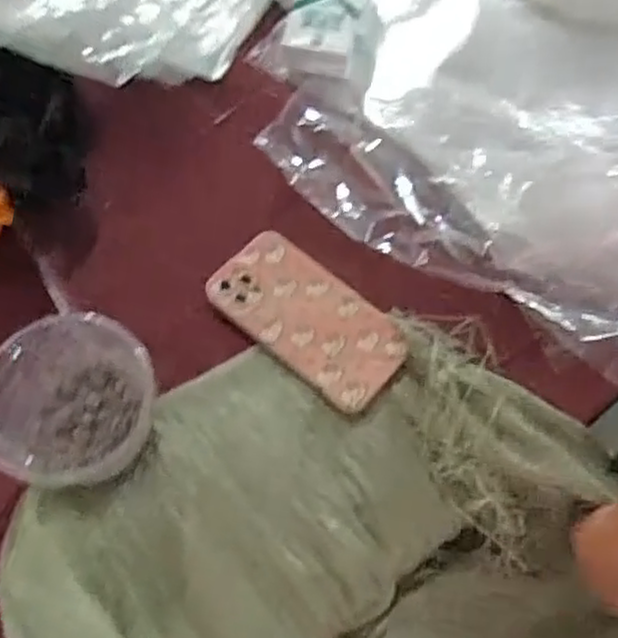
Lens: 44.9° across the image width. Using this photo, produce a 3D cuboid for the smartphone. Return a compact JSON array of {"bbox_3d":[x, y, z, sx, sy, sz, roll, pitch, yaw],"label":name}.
[{"bbox_3d":[-0.001,-0.003,0.601,0.162,0.014,0.083,38,74,12],"label":"smartphone"}]

